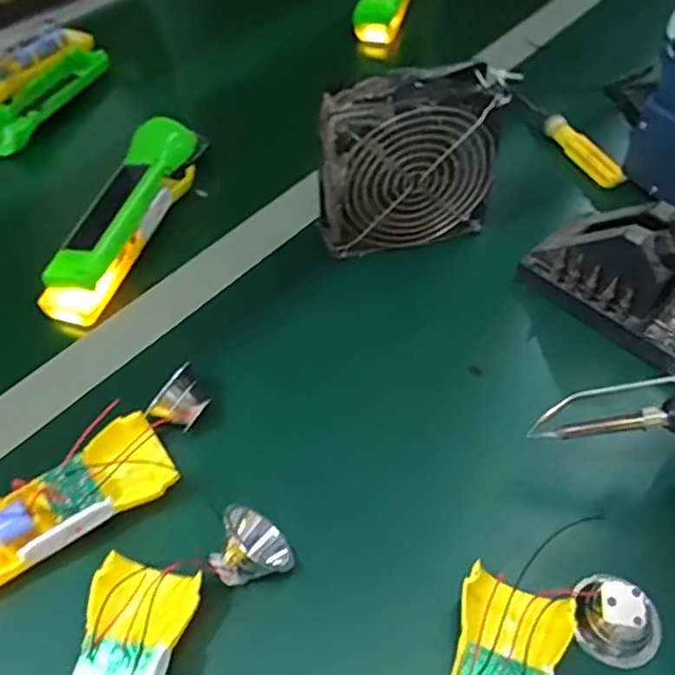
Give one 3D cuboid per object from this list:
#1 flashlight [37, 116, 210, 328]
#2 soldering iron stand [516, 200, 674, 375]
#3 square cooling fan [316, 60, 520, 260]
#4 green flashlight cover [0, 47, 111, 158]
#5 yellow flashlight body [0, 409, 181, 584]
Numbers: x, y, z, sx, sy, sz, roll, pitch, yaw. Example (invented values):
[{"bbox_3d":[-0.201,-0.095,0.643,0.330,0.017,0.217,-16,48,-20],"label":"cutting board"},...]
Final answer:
[{"bbox_3d":[-0.158,-0.099,0.512,0.043,0.050,0.189,15,53,14],"label":"flashlight"},{"bbox_3d":[0.208,-0.039,0.447,0.075,0.074,0.156,-37,58,-25],"label":"soldering iron stand"},{"bbox_3d":[0.052,-0.123,0.479,0.129,0.120,0.043,-14,51,-9],"label":"square cooling fan"},{"bbox_3d":[-0.283,-0.234,0.654,0.055,0.021,0.167,15,53,14],"label":"green flashlight cover"},{"bbox_3d":[-0.167,0.101,0.360,0.164,0.029,0.050,-29,55,-20],"label":"yellow flashlight body"}]

